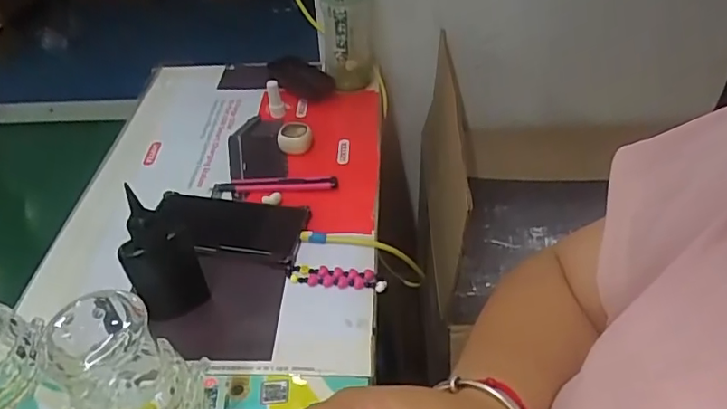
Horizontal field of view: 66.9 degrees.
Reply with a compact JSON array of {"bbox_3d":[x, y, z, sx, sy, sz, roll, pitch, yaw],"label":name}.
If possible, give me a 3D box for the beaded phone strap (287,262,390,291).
[{"bbox_3d":[-0.028,0.068,0.520,0.096,0.009,0.021,7,43,11],"label":"beaded phone strap"}]

